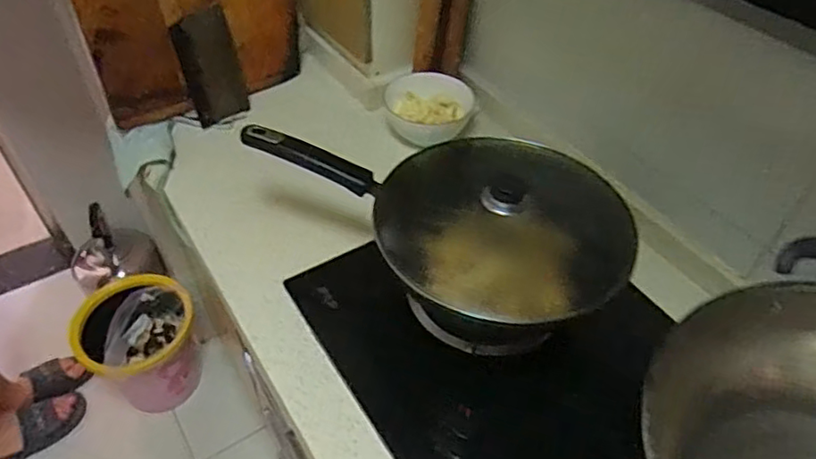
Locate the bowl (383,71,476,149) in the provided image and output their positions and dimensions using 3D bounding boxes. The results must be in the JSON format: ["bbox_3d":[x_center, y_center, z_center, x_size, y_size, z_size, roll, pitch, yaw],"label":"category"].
[{"bbox_3d":[0.039,-0.204,1.044,0.157,0.066,0.148,1,46,-1],"label":"bowl"}]

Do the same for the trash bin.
[{"bbox_3d":[-0.654,0.305,1.497,0.256,0.313,0.236,1,46,-1],"label":"trash bin"}]

